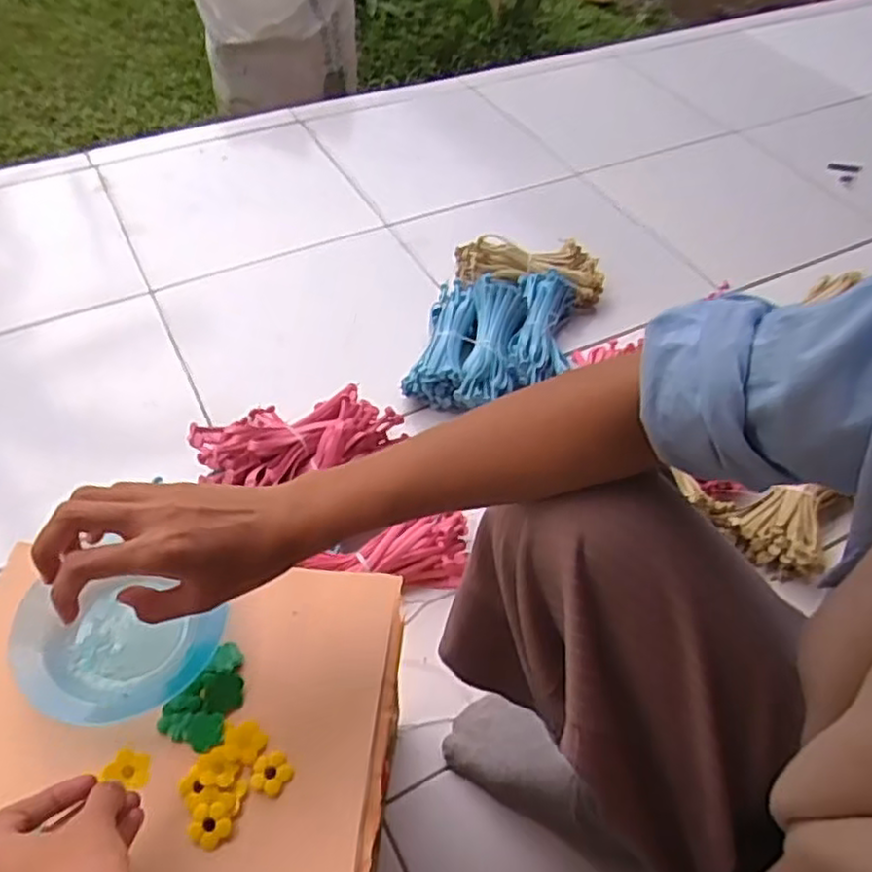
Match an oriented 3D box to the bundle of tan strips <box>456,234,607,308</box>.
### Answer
[{"bbox_3d":[0.142,-0.255,1.081,0.232,0.083,0.075,14,52,8],"label":"bundle of tan strips"}]

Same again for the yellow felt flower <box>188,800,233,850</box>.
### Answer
[{"bbox_3d":[-0.128,0.218,0.392,0.023,0.008,0.022,1,51,-2],"label":"yellow felt flower"}]

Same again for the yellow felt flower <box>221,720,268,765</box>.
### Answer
[{"bbox_3d":[-0.115,0.184,0.418,0.023,0.004,0.023,1,51,-2],"label":"yellow felt flower"}]

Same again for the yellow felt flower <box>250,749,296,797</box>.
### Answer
[{"bbox_3d":[-0.097,0.197,0.407,0.023,0.004,0.023,1,51,-2],"label":"yellow felt flower"}]

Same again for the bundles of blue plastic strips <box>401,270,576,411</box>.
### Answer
[{"bbox_3d":[0.083,-0.138,0.967,0.195,0.081,0.254,14,52,8],"label":"bundles of blue plastic strips"}]

